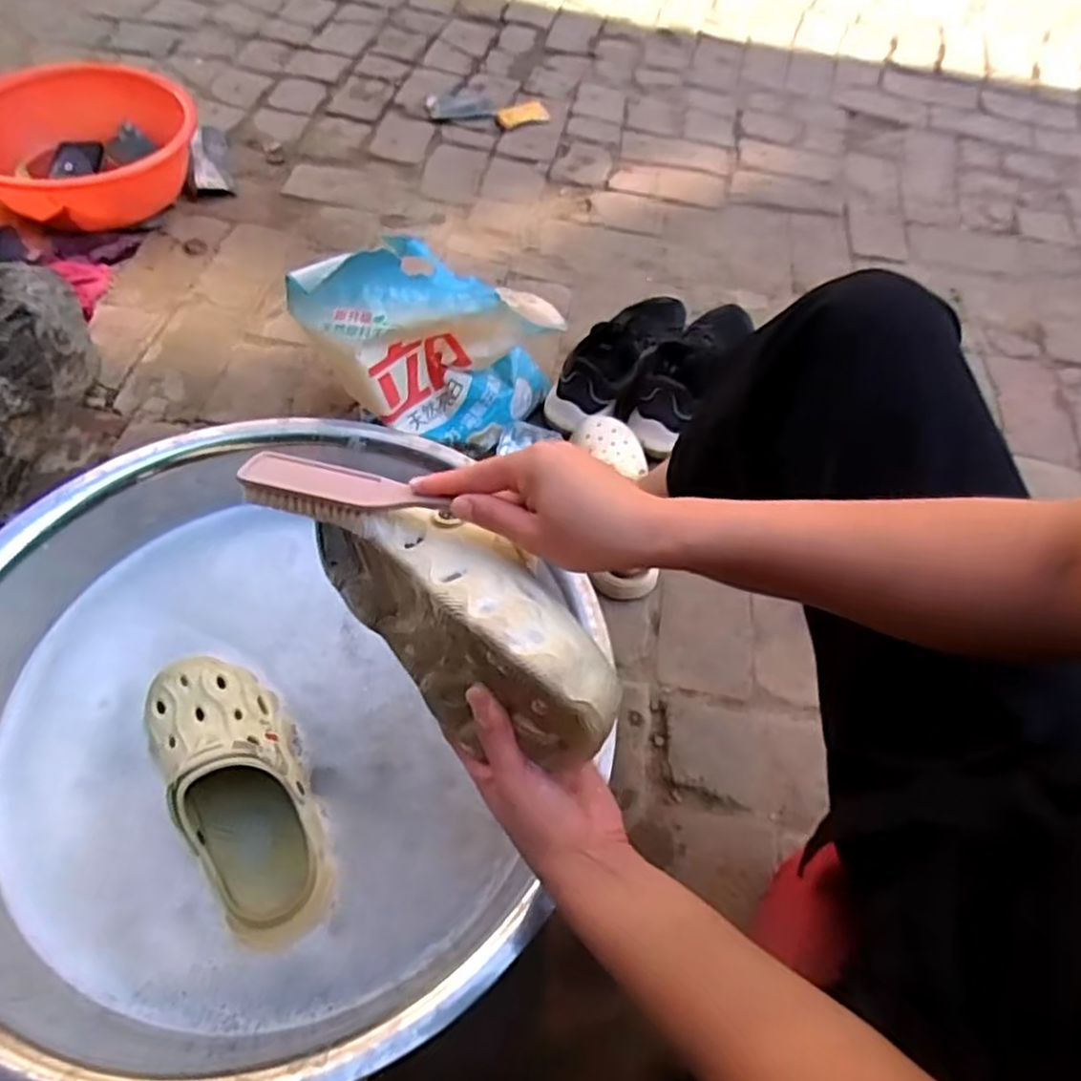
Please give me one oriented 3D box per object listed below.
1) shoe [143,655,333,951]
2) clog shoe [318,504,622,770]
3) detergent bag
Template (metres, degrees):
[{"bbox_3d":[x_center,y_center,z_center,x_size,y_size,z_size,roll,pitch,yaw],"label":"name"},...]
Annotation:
[{"bbox_3d":[-0.268,0.211,0.640,0.110,0.086,0.267,-30,65,-22],"label":"shoe"},{"bbox_3d":[-0.058,0.047,0.462,0.254,0.105,0.088,27,59,35],"label":"clog shoe"},{"bbox_3d":[-0.120,-0.229,0.868,0.299,0.241,0.111,-12,60,-14],"label":"detergent bag"}]

